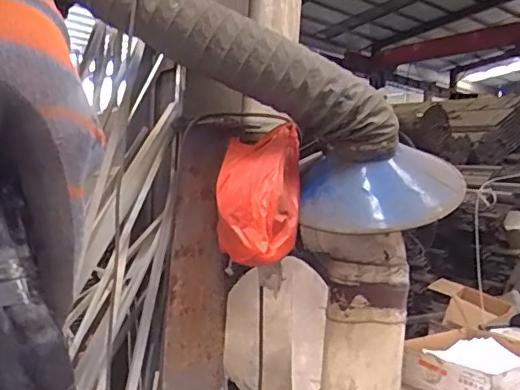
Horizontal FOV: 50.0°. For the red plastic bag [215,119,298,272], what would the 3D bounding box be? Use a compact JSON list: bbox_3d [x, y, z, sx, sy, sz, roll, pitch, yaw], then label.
[{"bbox_3d":[-0.005,0.001,1.327,0.195,0.310,0.213,4,1,4],"label":"red plastic bag"}]

